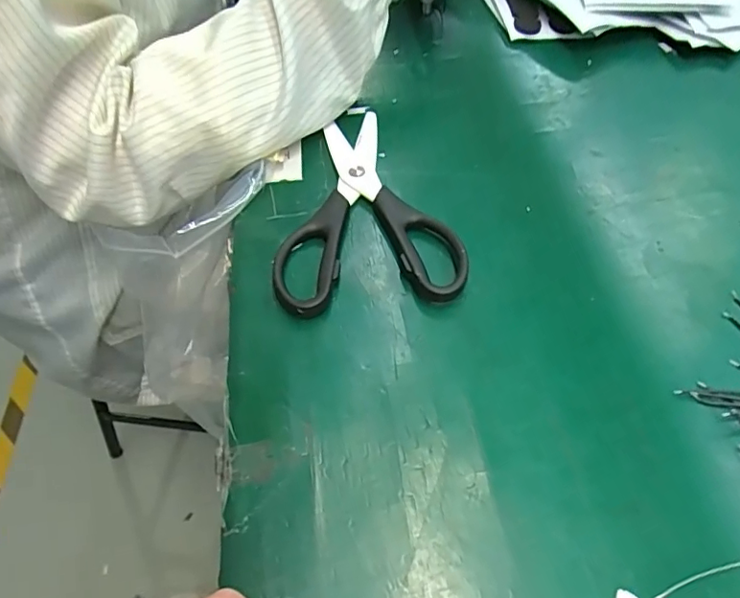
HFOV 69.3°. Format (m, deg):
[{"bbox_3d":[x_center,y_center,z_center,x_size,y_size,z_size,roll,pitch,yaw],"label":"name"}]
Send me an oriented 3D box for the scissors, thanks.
[{"bbox_3d":[-0.008,-0.066,0.347,0.108,0.016,0.174,-6,54,-5],"label":"scissors"}]

